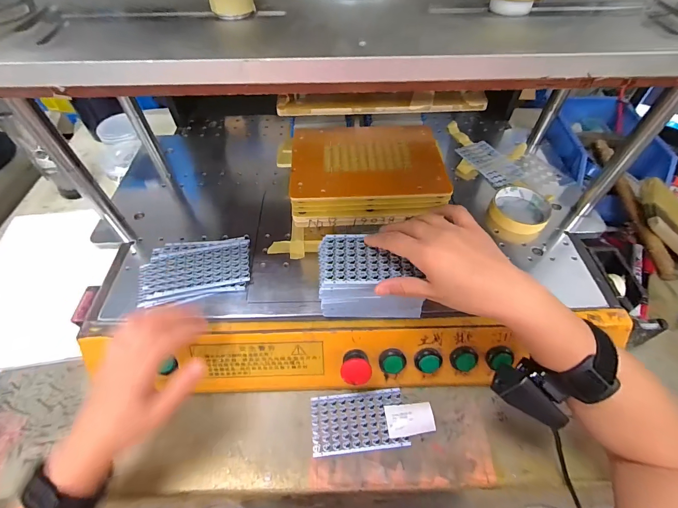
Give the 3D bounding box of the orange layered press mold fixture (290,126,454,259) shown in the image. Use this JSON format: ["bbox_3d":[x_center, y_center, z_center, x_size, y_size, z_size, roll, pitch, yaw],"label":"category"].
[{"bbox_3d":[0.035,-0.097,0.468,0.202,0.091,0.154,-3,53,-3],"label":"orange layered press mold fixture"}]

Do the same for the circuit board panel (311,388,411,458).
[{"bbox_3d":[0.024,0.204,0.402,0.111,0.004,0.064,-5,53,-4],"label":"circuit board panel"}]

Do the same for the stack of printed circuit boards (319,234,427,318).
[{"bbox_3d":[0.037,0.029,0.380,0.114,0.074,0.067,0,53,0],"label":"stack of printed circuit boards"}]

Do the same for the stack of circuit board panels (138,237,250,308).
[{"bbox_3d":[-0.187,0.020,0.430,0.137,0.008,0.093,-7,53,-6],"label":"stack of circuit board panels"}]

